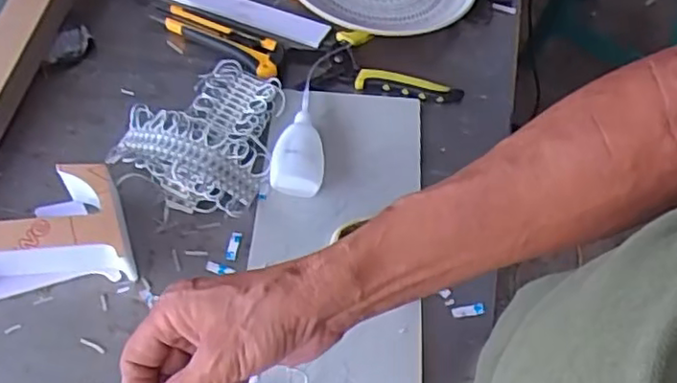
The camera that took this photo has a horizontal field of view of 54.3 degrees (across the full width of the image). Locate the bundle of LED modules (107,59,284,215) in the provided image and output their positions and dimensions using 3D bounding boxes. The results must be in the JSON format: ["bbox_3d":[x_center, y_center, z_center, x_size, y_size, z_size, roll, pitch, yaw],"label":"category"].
[{"bbox_3d":[-0.120,-0.057,0.585,0.122,0.034,0.149,12,57,5],"label":"bundle of LED modules"}]

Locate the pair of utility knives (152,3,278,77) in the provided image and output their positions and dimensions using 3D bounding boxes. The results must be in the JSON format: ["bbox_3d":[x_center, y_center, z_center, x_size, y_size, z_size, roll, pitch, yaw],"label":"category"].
[{"bbox_3d":[-0.116,-0.156,0.659,0.149,0.016,0.044,32,61,15],"label":"pair of utility knives"}]

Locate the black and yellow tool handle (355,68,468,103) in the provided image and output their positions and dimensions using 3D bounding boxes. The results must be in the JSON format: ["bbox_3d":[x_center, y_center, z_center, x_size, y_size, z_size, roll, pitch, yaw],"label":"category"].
[{"bbox_3d":[0.069,-0.102,0.637,0.102,0.010,0.021,10,58,2],"label":"black and yellow tool handle"}]

